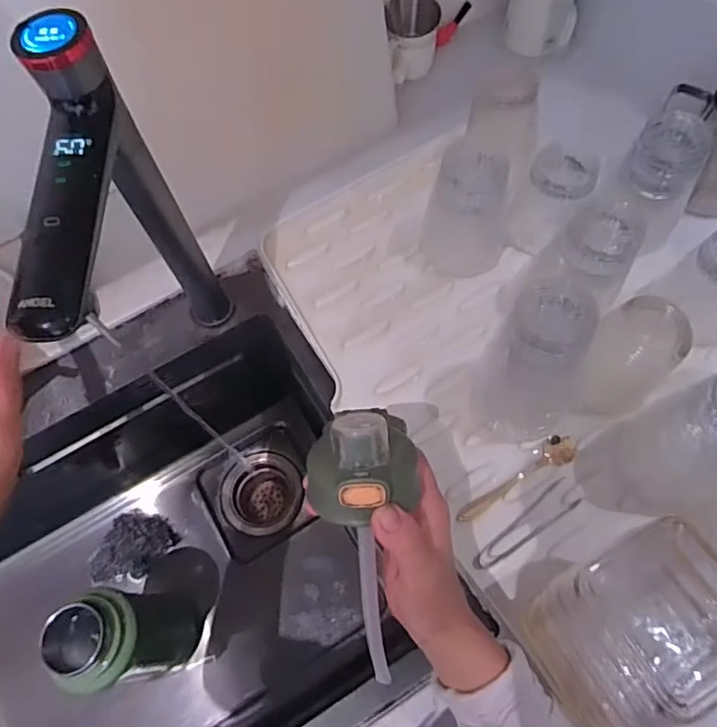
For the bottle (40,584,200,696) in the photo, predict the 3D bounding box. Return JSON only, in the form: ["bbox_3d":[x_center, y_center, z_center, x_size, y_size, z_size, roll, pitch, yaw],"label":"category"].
[{"bbox_3d":[-0.232,0.280,0.573,0.082,0.189,0.081,-10,67,-1],"label":"bottle"}]

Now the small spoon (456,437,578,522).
[{"bbox_3d":[0.142,0.105,0.499,0.126,0.017,0.025,-30,69,-10],"label":"small spoon"}]

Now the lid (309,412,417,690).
[{"bbox_3d":[0.010,0.125,0.351,0.060,0.205,0.060,-5,23,2],"label":"lid"}]

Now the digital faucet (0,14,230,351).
[{"bbox_3d":[-0.168,-0.061,0.427,0.040,0.307,0.177,0,67,3],"label":"digital faucet"}]

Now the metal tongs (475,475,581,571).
[{"bbox_3d":[0.142,0.140,0.475,0.106,0.015,0.026,-36,70,-12],"label":"metal tongs"}]

